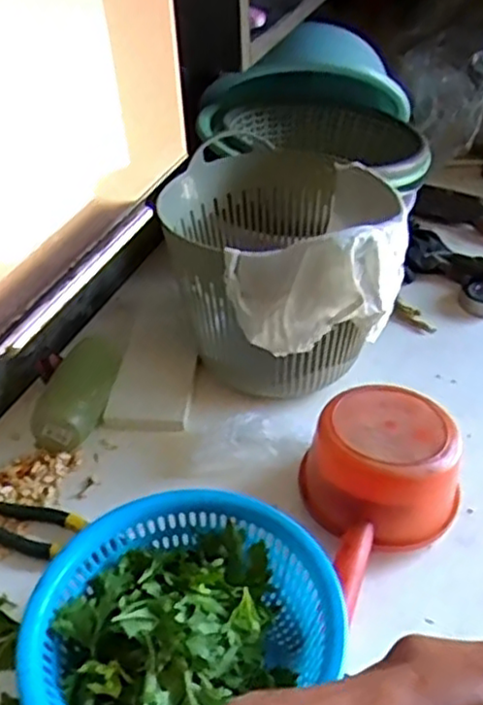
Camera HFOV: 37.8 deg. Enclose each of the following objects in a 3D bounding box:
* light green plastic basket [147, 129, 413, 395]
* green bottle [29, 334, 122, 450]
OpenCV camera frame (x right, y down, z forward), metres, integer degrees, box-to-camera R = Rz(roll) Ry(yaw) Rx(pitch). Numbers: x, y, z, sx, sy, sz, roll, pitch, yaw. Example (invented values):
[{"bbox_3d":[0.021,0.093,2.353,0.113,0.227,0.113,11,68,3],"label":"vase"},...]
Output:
[{"bbox_3d":[0.051,-0.087,0.872,0.283,0.223,0.243,29,50,31],"label":"light green plastic basket"},{"bbox_3d":[-0.195,0.052,0.859,0.066,0.067,0.141,8,42,11],"label":"green bottle"}]

